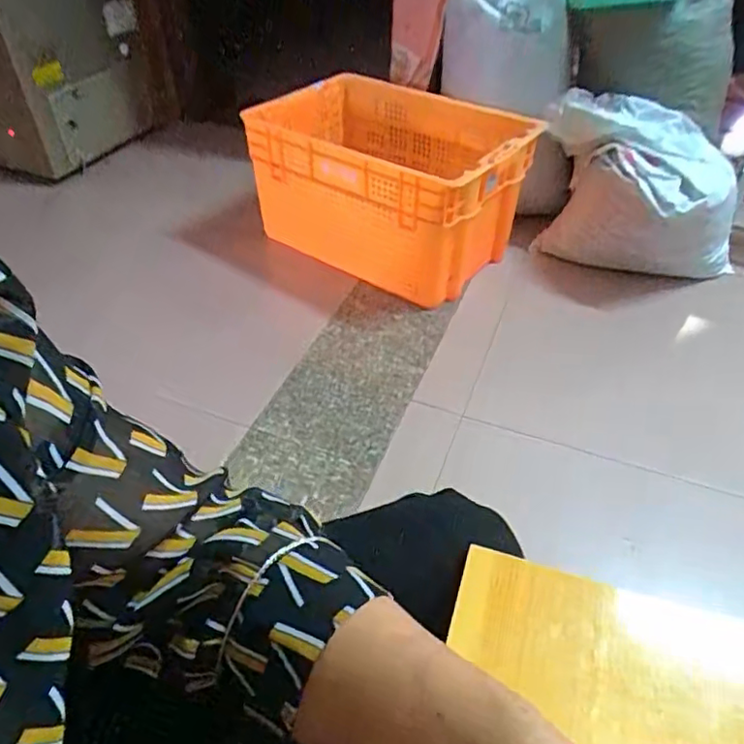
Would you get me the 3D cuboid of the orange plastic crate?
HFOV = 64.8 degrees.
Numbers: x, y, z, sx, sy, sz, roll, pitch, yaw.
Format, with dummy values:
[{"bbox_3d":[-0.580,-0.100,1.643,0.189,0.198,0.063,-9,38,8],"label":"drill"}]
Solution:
[{"bbox_3d":[0.036,-0.439,1.393,0.581,0.331,0.442,22,48,21],"label":"orange plastic crate"}]

